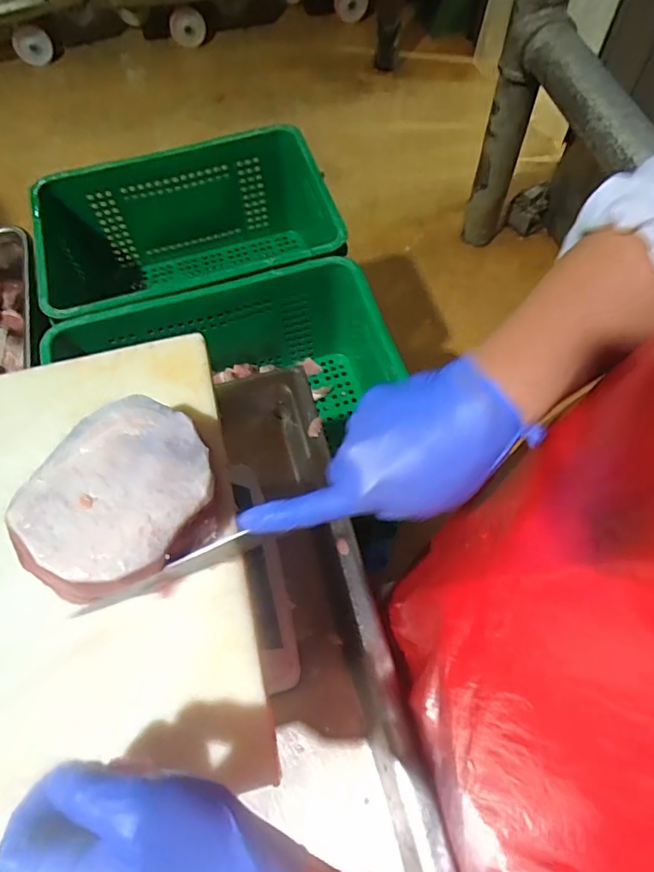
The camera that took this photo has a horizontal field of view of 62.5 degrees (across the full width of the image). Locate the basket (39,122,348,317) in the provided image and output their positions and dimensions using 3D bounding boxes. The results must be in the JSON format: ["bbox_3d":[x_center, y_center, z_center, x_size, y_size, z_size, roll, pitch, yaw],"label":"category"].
[{"bbox_3d":[-0.249,-0.338,1.074,0.529,0.283,0.350,-17,63,-7],"label":"basket"}]

